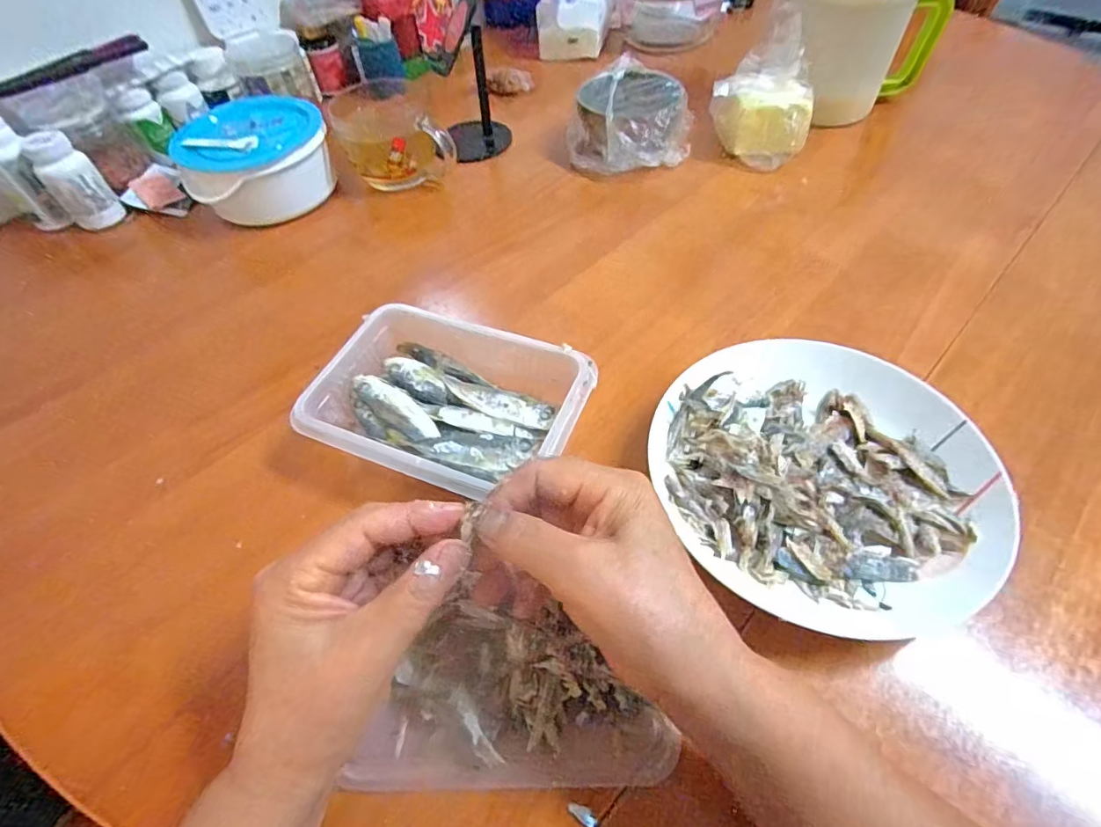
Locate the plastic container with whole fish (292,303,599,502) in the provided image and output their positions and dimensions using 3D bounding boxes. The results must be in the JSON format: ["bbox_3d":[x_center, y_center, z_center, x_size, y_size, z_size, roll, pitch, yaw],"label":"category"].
[{"bbox_3d":[-0.068,-0.005,0.376,0.179,0.052,0.126,16,56,15],"label":"plastic container with whole fish"}]

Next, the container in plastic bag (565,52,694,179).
[{"bbox_3d":[0.088,-0.327,0.595,0.125,0.065,0.128,-2,53,3],"label":"container in plastic bag"}]

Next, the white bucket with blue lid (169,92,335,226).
[{"bbox_3d":[-0.318,-0.275,0.582,0.148,0.087,0.124,-24,55,-13],"label":"white bucket with blue lid"}]

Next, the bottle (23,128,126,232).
[{"bbox_3d":[-0.512,-0.247,0.570,0.045,0.094,0.050,36,63,27],"label":"bottle"}]

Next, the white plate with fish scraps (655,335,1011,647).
[{"bbox_3d":[0.168,0.037,0.336,0.197,0.039,0.196,-2,53,3],"label":"white plate with fish scraps"}]

